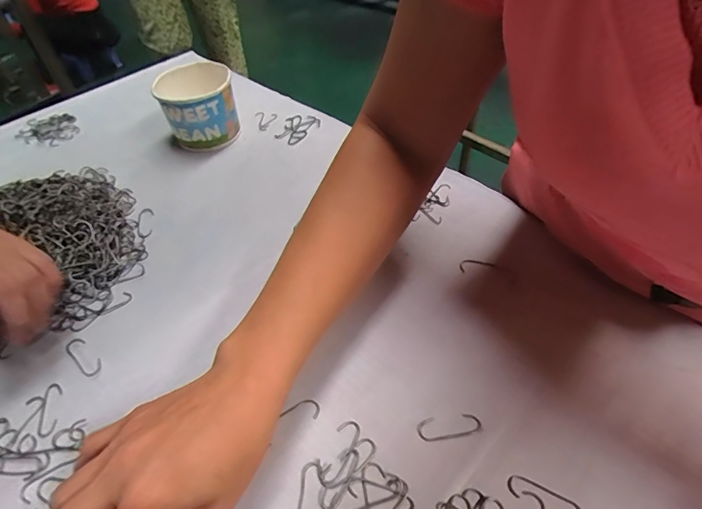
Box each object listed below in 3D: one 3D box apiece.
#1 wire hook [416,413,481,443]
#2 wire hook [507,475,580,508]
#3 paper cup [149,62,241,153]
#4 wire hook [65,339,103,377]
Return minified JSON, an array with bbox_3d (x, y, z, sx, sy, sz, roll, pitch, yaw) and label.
[{"bbox_3d":[0.067,0.116,0.293,0.043,0.004,0.016,-9,47,-4],"label":"wire hook"},{"bbox_3d":[0.117,0.147,0.260,0.043,0.004,0.015,23,53,23],"label":"wire hook"},{"bbox_3d":[-0.183,-0.179,0.527,0.082,0.076,0.087,-2,47,2],"label":"paper cup"},{"bbox_3d":[-0.214,0.081,0.344,0.045,0.004,0.015,31,56,28],"label":"wire hook"}]

